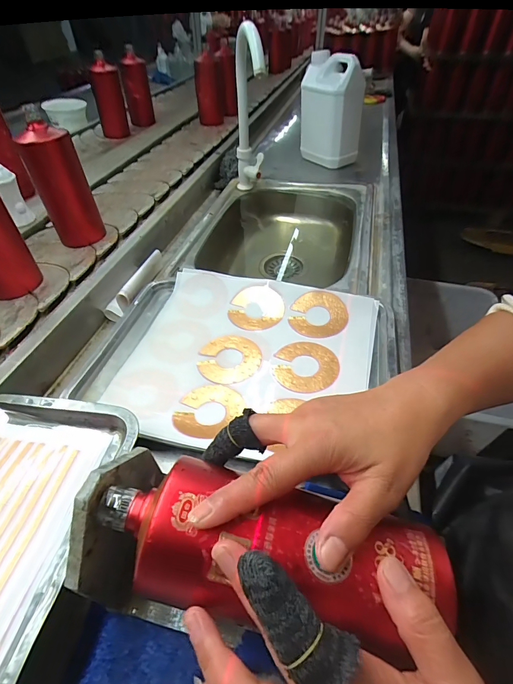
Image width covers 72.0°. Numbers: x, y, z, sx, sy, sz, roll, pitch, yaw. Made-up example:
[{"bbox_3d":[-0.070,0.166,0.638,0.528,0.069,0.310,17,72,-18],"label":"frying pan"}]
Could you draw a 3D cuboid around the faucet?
[{"bbox_3d":[-0.015,-0.451,0.724,0.054,0.296,0.168,1,44,-3],"label":"faucet"}]

